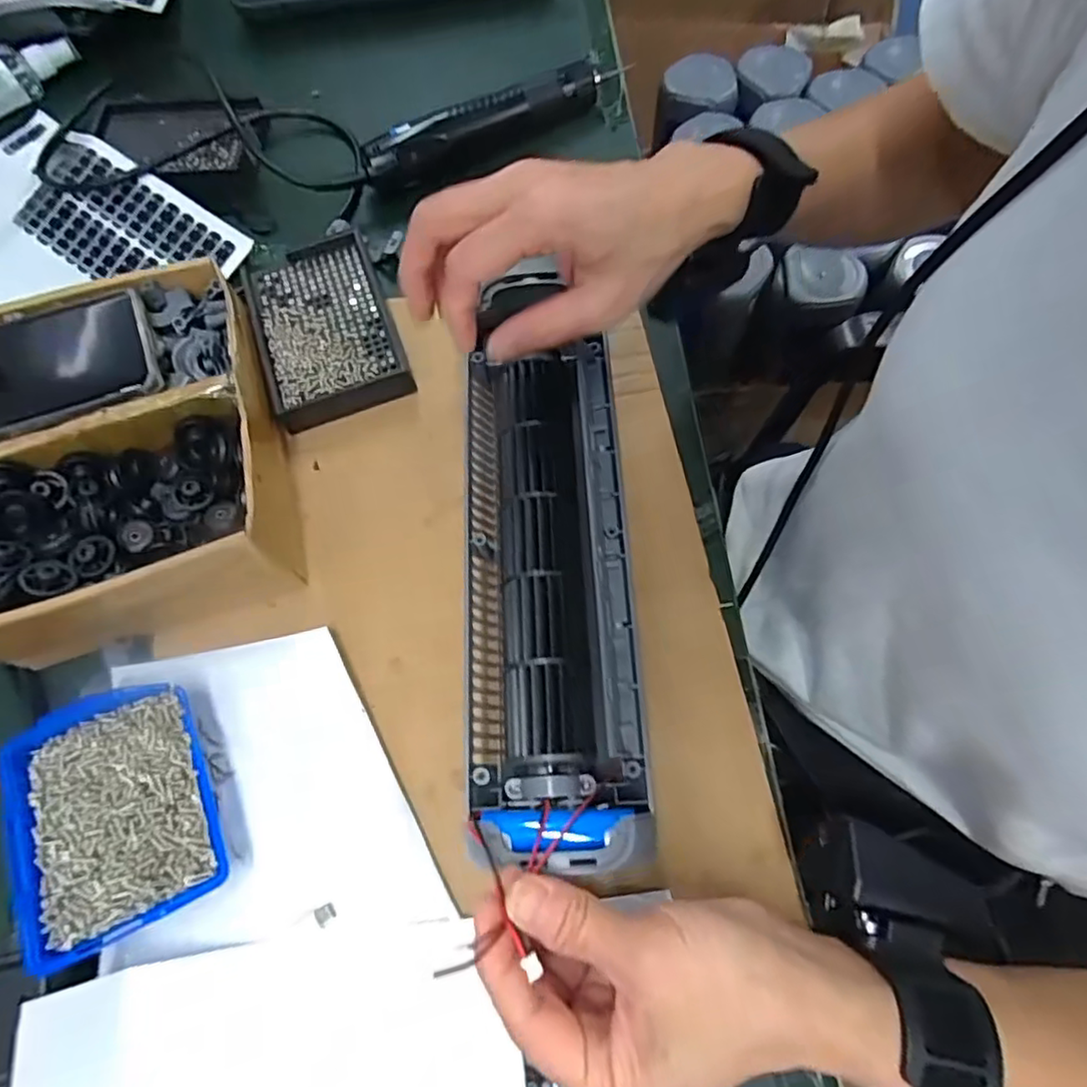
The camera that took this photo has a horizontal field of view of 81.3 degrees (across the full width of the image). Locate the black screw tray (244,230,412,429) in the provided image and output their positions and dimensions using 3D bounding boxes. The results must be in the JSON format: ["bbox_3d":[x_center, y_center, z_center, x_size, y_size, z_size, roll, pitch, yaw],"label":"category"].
[{"bbox_3d":[-0.155,-0.157,0.440,0.089,0.020,0.155,-22,68,-6],"label":"black screw tray"}]

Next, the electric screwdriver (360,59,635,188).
[{"bbox_3d":[-0.036,-0.333,0.505,0.226,0.042,0.029,-30,69,-9],"label":"electric screwdriver"}]

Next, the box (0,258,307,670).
[{"bbox_3d":[-0.245,-0.054,0.372,0.178,0.059,0.208,-17,68,-4],"label":"box"}]

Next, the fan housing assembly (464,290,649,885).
[{"bbox_3d":[0.001,-0.011,0.339,0.081,0.050,0.325,-3,66,-1],"label":"fan housing assembly"}]

